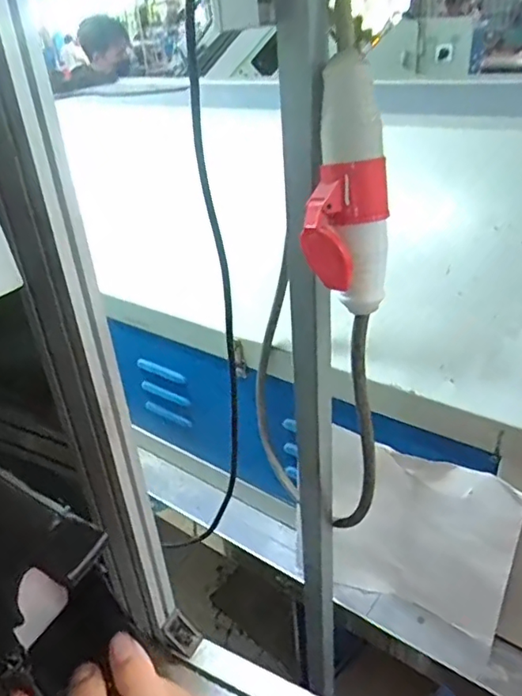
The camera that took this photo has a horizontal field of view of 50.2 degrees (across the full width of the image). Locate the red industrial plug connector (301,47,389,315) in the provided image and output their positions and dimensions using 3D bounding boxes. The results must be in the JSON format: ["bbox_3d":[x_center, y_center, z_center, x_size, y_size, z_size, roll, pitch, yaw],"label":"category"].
[{"bbox_3d":[0.067,-0.121,0.439,0.063,0.183,0.061,3,32,11],"label":"red industrial plug connector"}]

